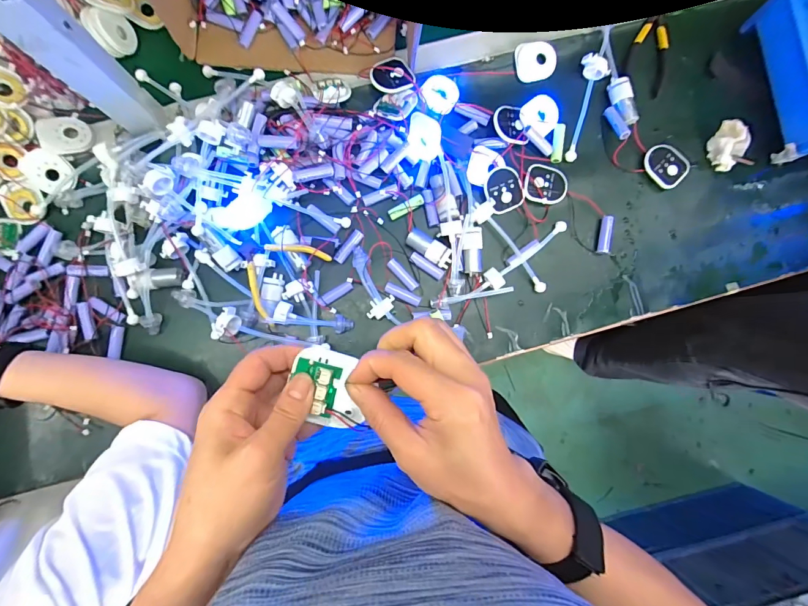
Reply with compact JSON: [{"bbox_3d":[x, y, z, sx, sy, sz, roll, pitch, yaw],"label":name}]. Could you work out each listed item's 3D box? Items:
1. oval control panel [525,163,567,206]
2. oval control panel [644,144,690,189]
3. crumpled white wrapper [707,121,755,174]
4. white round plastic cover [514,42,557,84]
[{"bbox_3d":[0.194,-0.161,0.541,0.061,0.017,0.054,-4,86,-2],"label":"oval control panel"},{"bbox_3d":[0.365,-0.193,0.550,0.059,0.018,0.060,-41,88,-4],"label":"oval control panel"},{"bbox_3d":[0.460,-0.221,0.554,0.064,0.018,0.067,0,86,-2],"label":"crumpled white wrapper"},{"bbox_3d":[0.185,-0.338,0.552,0.057,0.012,0.049,-16,89,-3],"label":"white round plastic cover"}]

